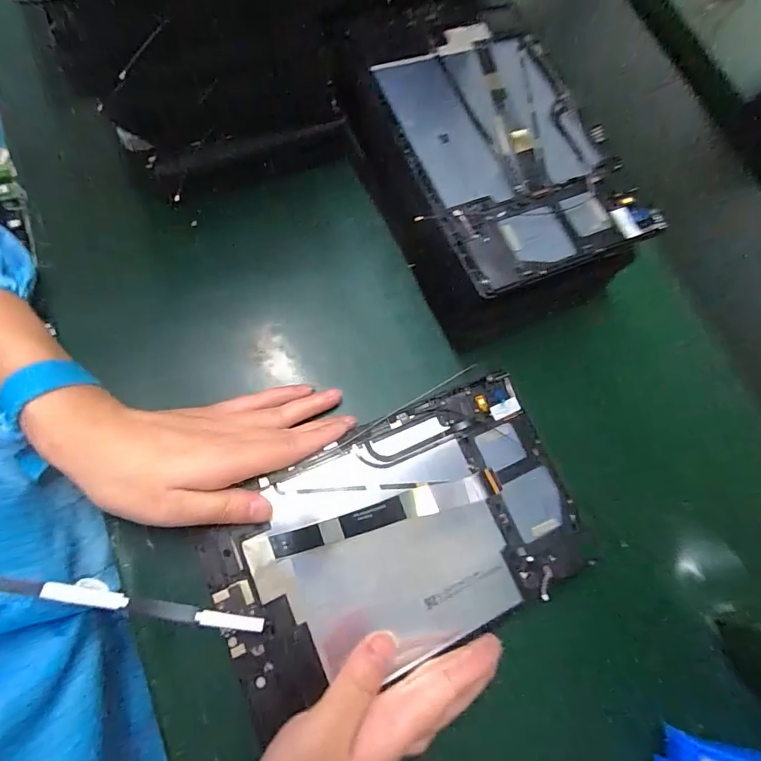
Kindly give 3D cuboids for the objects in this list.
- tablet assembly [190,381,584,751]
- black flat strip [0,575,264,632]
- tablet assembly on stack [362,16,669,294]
[{"bbox_3d":[0.015,0.098,0.284,0.232,0.008,0.142,-21,78,-16],"label":"tablet assembly"},{"bbox_3d":[-0.126,0.109,0.215,0.136,0.011,0.007,18,72,-14],"label":"black flat strip"},{"bbox_3d":[0.089,-0.170,0.315,0.144,0.017,0.205,-22,78,-15],"label":"tablet assembly on stack"}]

